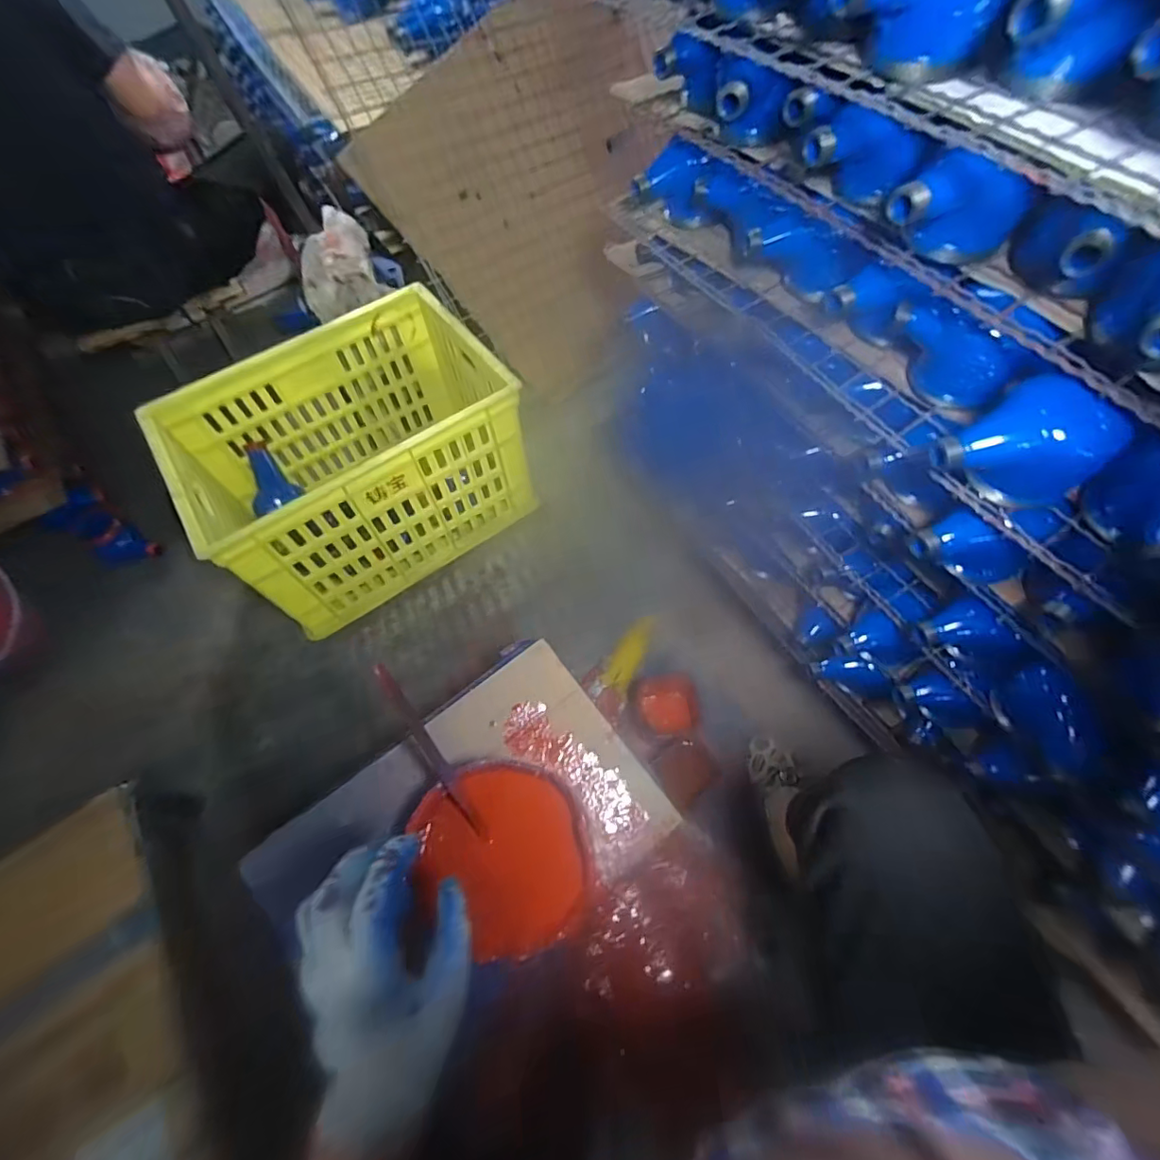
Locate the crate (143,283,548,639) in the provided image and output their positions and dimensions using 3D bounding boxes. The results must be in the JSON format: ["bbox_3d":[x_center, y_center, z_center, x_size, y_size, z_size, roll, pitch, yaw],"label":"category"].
[{"bbox_3d":[-0.381,-0.209,0.967,0.503,0.318,0.340,-35,65,-14],"label":"crate"}]

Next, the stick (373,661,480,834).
[{"bbox_3d":[-0.129,0.156,0.476,0.013,0.204,0.015,-24,27,-9],"label":"stick"}]

